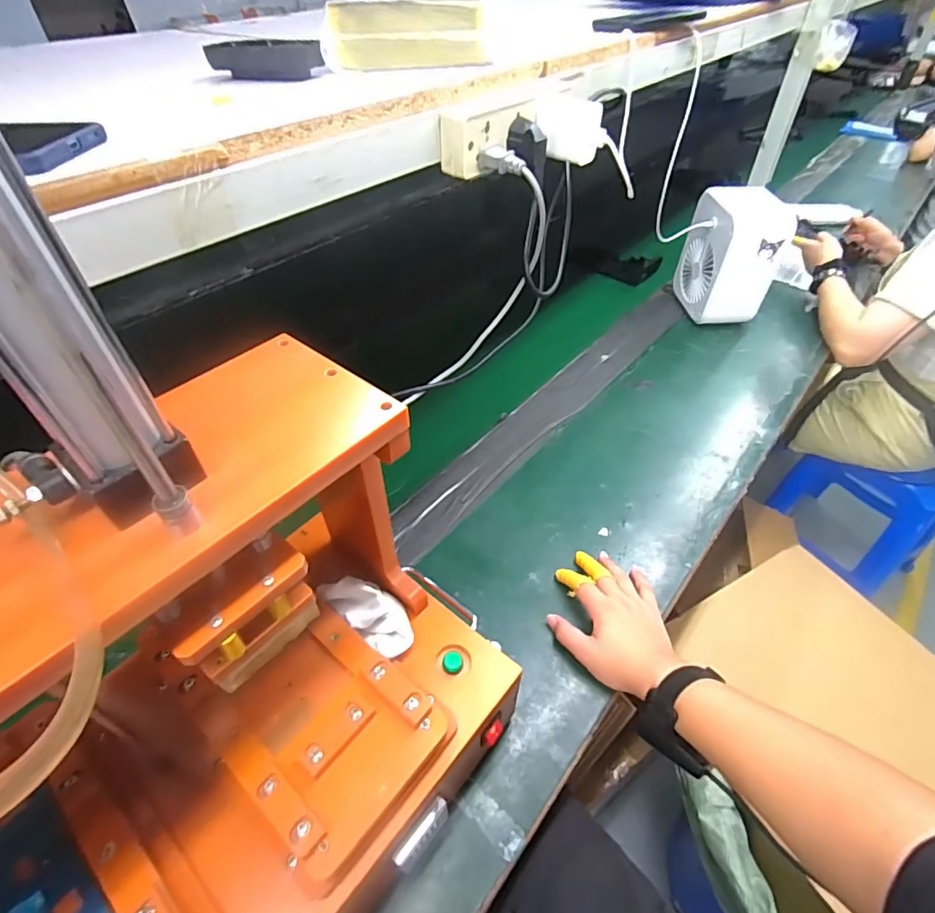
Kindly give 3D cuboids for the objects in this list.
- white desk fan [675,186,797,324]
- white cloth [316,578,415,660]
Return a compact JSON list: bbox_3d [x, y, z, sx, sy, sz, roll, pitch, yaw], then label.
[{"bbox_3d":[0.481,-0.361,0.948,0.122,0.223,0.150,-3,45,-1],"label":"white desk fan"},{"bbox_3d":[-0.082,0.128,0.429,0.087,0.024,0.040,36,54,7],"label":"white cloth"}]

